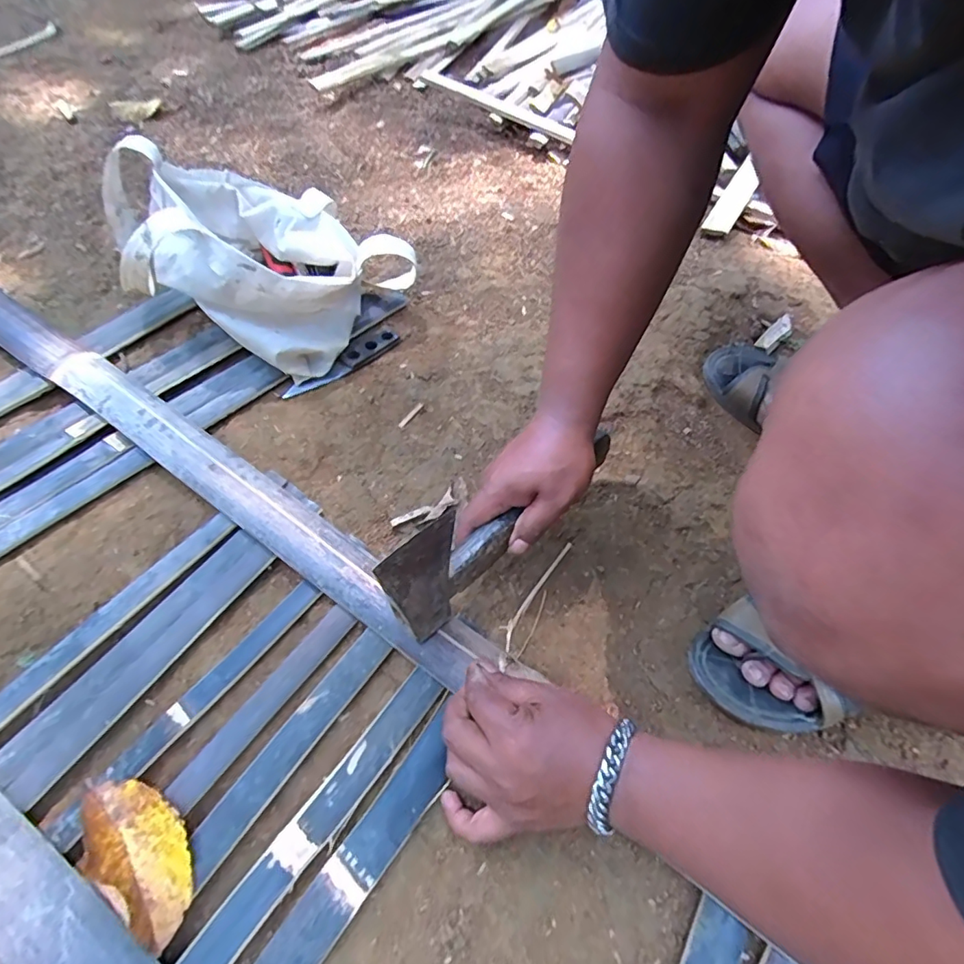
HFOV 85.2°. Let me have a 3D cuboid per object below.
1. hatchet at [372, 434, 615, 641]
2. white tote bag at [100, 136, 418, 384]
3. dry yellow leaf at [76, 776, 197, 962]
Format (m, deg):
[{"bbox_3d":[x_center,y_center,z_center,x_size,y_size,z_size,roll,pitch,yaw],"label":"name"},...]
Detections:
[{"bbox_3d":[0.030,0.019,0.420,0.026,0.111,0.256,41,63,20],"label":"hatchet"},{"bbox_3d":[-0.260,-0.261,0.594,0.271,0.159,0.234,32,60,16],"label":"white tote bag"},{"bbox_3d":[-0.222,0.235,0.339,0.107,0.030,0.050,35,61,18],"label":"dry yellow leaf"}]

